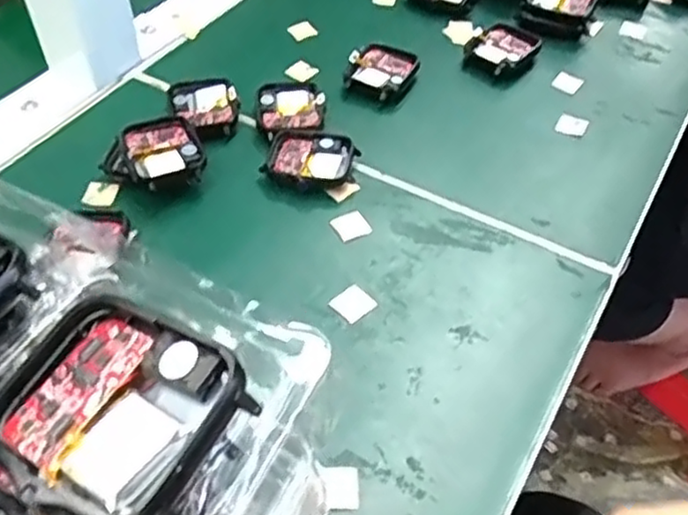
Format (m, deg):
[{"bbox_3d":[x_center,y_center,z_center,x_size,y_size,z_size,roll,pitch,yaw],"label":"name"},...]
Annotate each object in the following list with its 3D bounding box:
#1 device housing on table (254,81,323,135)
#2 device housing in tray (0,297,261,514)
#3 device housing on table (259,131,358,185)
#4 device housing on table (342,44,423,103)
[{"bbox_3d":[-0.030,-0.084,0.401,0.038,0.009,0.048,-8,50,-8],"label":"device housing on table"},{"bbox_3d":[-0.044,0.026,0.131,0.045,0.009,0.037,30,55,22],"label":"device housing in tray"},{"bbox_3d":[-0.018,-0.051,0.371,0.046,0.009,0.037,5,49,4],"label":"device housing on table"},{"bbox_3d":[0.022,-0.113,0.428,0.037,0.013,0.043,22,52,17],"label":"device housing on table"}]

